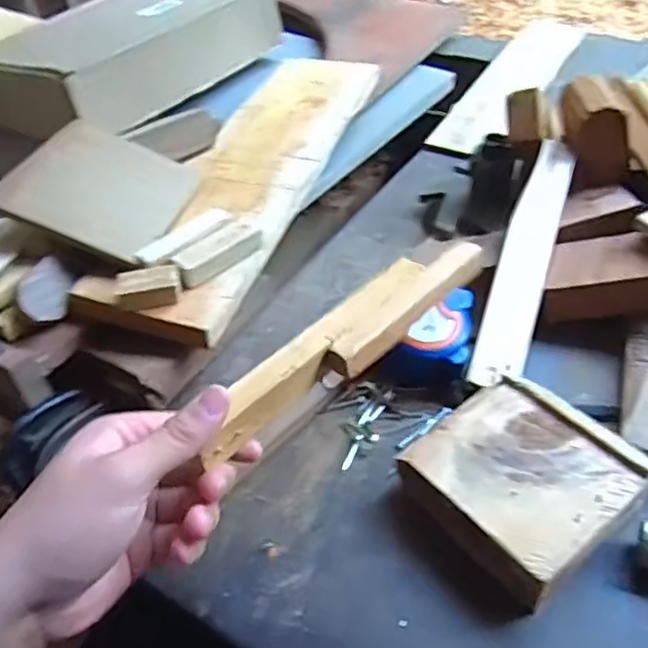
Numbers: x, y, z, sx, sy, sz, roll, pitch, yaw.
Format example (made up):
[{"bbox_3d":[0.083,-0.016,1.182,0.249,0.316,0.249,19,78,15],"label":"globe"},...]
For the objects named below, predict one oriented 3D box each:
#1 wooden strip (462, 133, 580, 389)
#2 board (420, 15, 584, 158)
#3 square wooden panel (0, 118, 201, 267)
[{"bbox_3d":[0.143,-0.049,0.475,0.034,0.005,0.210,18,65,10],"label":"wooden strip"},{"bbox_3d":[0.209,-0.266,0.735,0.073,0.009,0.304,22,53,22],"label":"board"},{"bbox_3d":[-0.166,-0.104,0.516,0.114,0.012,0.138,27,40,-12],"label":"square wooden panel"}]

